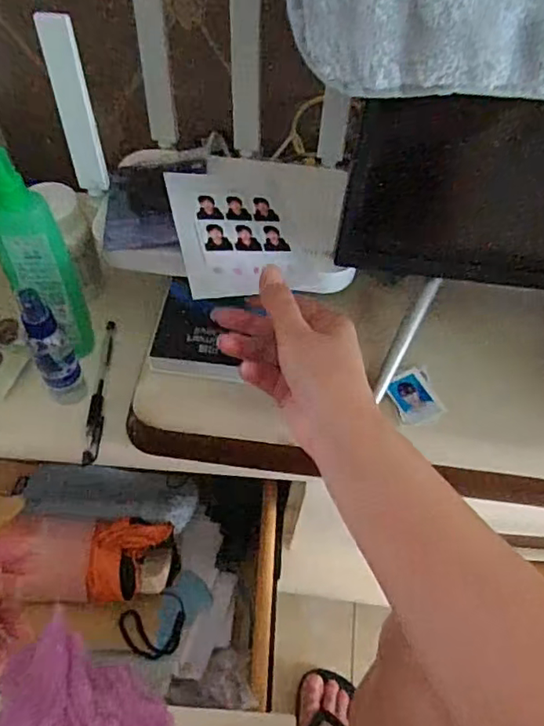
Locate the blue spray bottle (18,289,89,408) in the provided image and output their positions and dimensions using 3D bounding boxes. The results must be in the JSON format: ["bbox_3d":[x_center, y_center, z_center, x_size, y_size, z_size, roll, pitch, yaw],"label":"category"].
[{"bbox_3d":[-0.177,-0.011,0.464,0.031,0.120,0.031,-24,60,-18],"label":"blue spray bottle"}]

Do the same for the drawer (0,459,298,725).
[{"bbox_3d":[-0.269,0.197,0.528,0.559,0.147,0.256,7,56,1],"label":"drawer"}]

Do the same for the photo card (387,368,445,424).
[{"bbox_3d":[0.110,0.026,0.452,0.037,0.006,0.042,-21,59,-16],"label":"photo card"}]

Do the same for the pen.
[{"bbox_3d":[-0.154,0.022,0.521,0.013,0.011,0.145,0,56,-3],"label":"pen"}]

